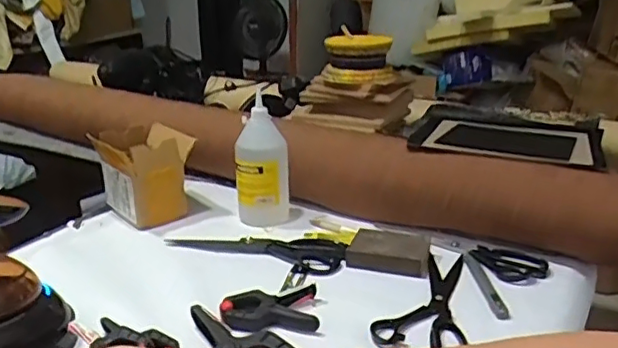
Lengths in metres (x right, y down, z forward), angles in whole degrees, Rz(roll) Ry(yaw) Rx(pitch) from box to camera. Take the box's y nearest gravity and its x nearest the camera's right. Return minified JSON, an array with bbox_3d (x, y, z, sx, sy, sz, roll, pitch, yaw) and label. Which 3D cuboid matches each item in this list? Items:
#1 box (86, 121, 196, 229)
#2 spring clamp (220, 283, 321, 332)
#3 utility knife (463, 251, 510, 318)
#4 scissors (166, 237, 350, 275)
[{"bbox_3d":[-0.253,-0.001,0.942,0.116,0.116,0.128,-19,27,-40],"label":"box"},{"bbox_3d":[-0.042,0.151,0.671,0.104,0.021,0.065,-3,21,-6],"label":"spring clamp"},{"bbox_3d":[0.213,0.134,0.740,0.017,0.011,0.137,-3,21,-5],"label":"utility knife"},{"bbox_3d":[-0.071,0.095,0.822,0.241,0.015,0.074,6,22,18],"label":"scissors"}]

